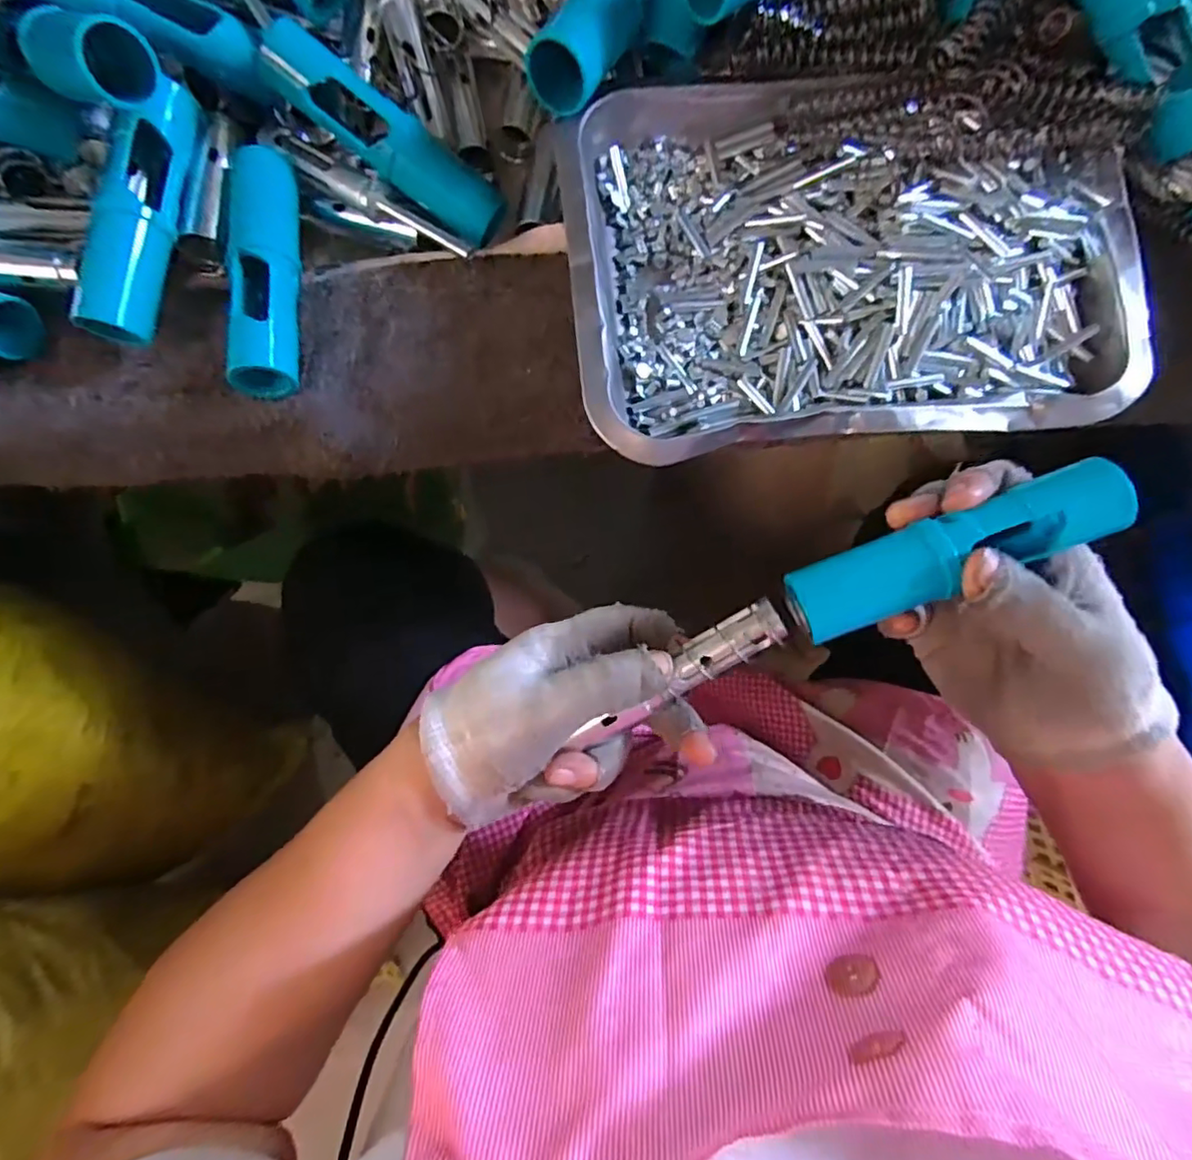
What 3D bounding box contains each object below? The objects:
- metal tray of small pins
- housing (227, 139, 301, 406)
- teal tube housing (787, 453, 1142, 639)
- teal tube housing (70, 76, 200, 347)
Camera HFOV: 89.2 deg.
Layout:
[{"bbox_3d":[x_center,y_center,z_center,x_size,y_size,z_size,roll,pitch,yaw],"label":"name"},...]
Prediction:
[{"bbox_3d":[0.115,-0.153,0.278,0.249,0.033,0.179,-6,82,1],"label":"metal tray of small pins"},{"bbox_3d":[-0.160,-0.150,0.292,0.029,0.024,0.125,-8,82,1],"label":"housing"},{"bbox_3d":[0.133,-0.009,0.234,0.118,0.033,0.028,-22,82,8],"label":"teal tube housing"},{"bbox_3d":[-0.216,-0.176,0.286,0.031,0.036,0.127,8,82,3],"label":"teal tube housing"}]

